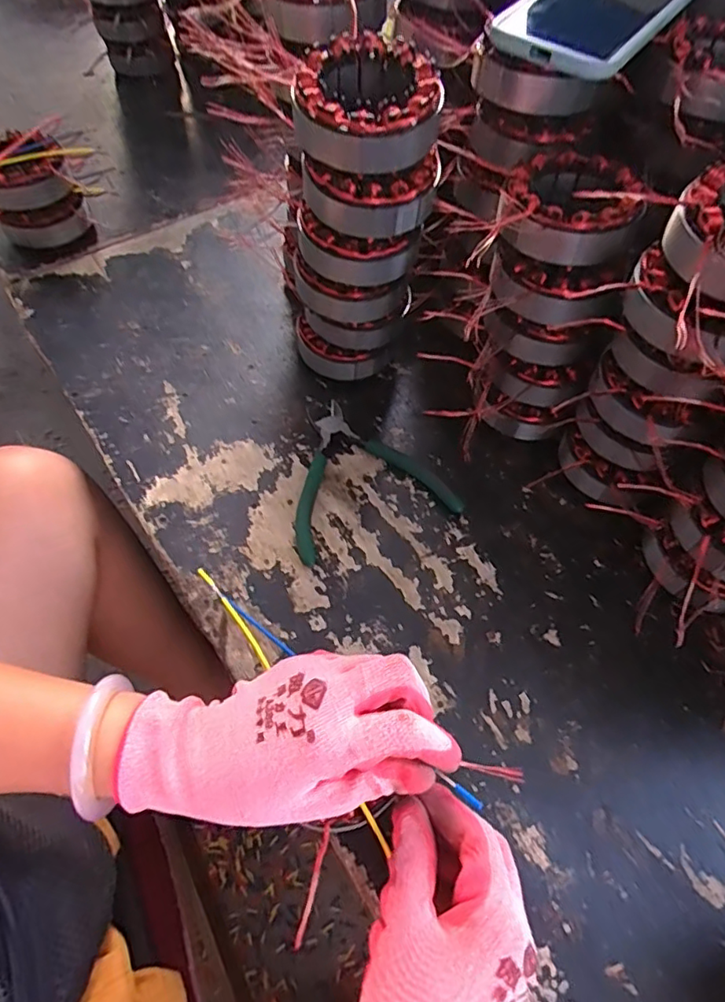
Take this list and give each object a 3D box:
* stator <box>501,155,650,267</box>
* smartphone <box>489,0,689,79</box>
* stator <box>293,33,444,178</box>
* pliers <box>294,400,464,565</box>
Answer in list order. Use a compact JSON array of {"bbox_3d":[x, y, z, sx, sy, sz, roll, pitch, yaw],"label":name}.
[{"bbox_3d":[0.134,-0.191,0.355,0.083,0.034,0.077,12,62,7],"label":"stator"},{"bbox_3d":[0.153,-0.322,0.362,0.086,0.011,0.158,33,67,18],"label":"smartphone"},{"bbox_3d":[0.001,-0.238,0.342,0.084,0.051,0.085,-12,62,-7],"label":"stator"},{"bbox_3d":[-0.006,-0.028,0.458,0.133,0.008,0.134,-19,63,-10],"label":"pliers"}]

